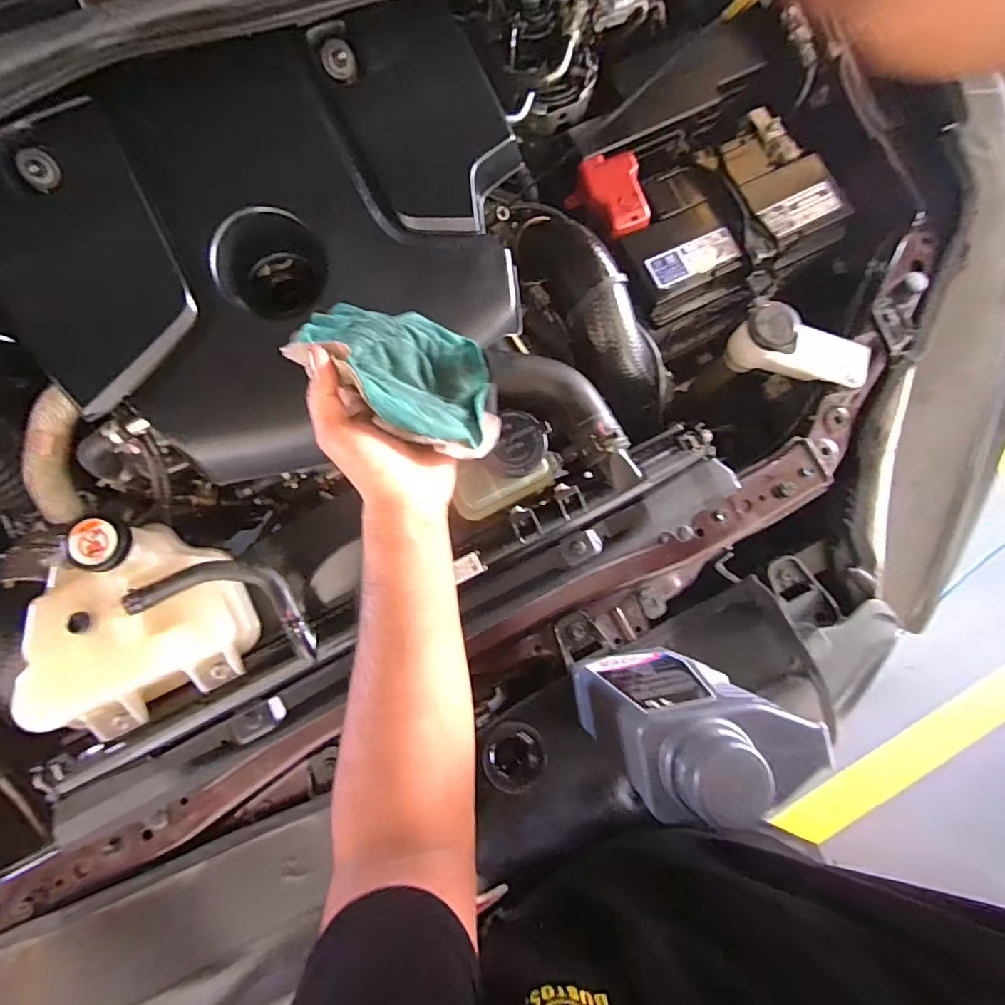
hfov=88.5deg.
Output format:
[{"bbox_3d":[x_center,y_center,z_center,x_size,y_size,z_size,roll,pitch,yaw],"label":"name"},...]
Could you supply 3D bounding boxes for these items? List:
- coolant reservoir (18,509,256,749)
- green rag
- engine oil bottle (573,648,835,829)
[{"bbox_3d":[-0.333,0.109,0.457,0.175,0.091,0.168,-25,83,-6],"label":"coolant reservoir"},{"bbox_3d":[-0.070,-0.107,0.385,0.163,0.096,0.105,32,81,3],"label":"green rag"},{"bbox_3d":[0.129,0.160,0.393,0.128,0.229,0.066,-9,81,-4],"label":"engine oil bottle"}]

